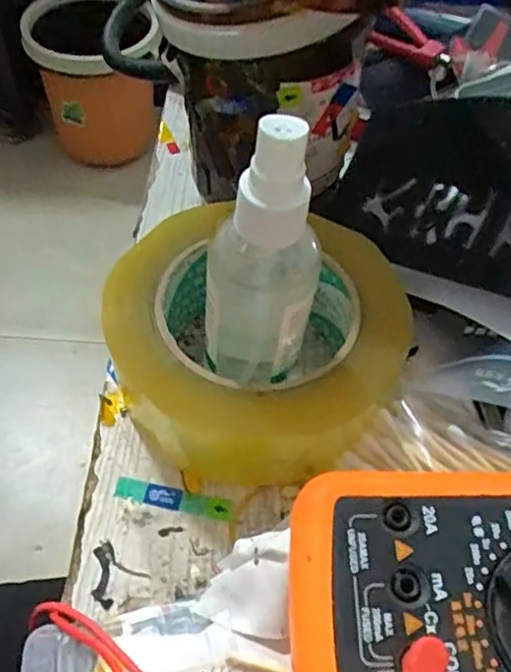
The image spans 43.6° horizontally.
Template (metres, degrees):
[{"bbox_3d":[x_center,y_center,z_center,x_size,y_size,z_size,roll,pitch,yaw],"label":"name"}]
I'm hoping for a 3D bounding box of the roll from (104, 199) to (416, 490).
[{"bbox_3d":[0.002,0.001,0.274,0.117,0.052,0.113,2,55,-3],"label":"roll"}]

